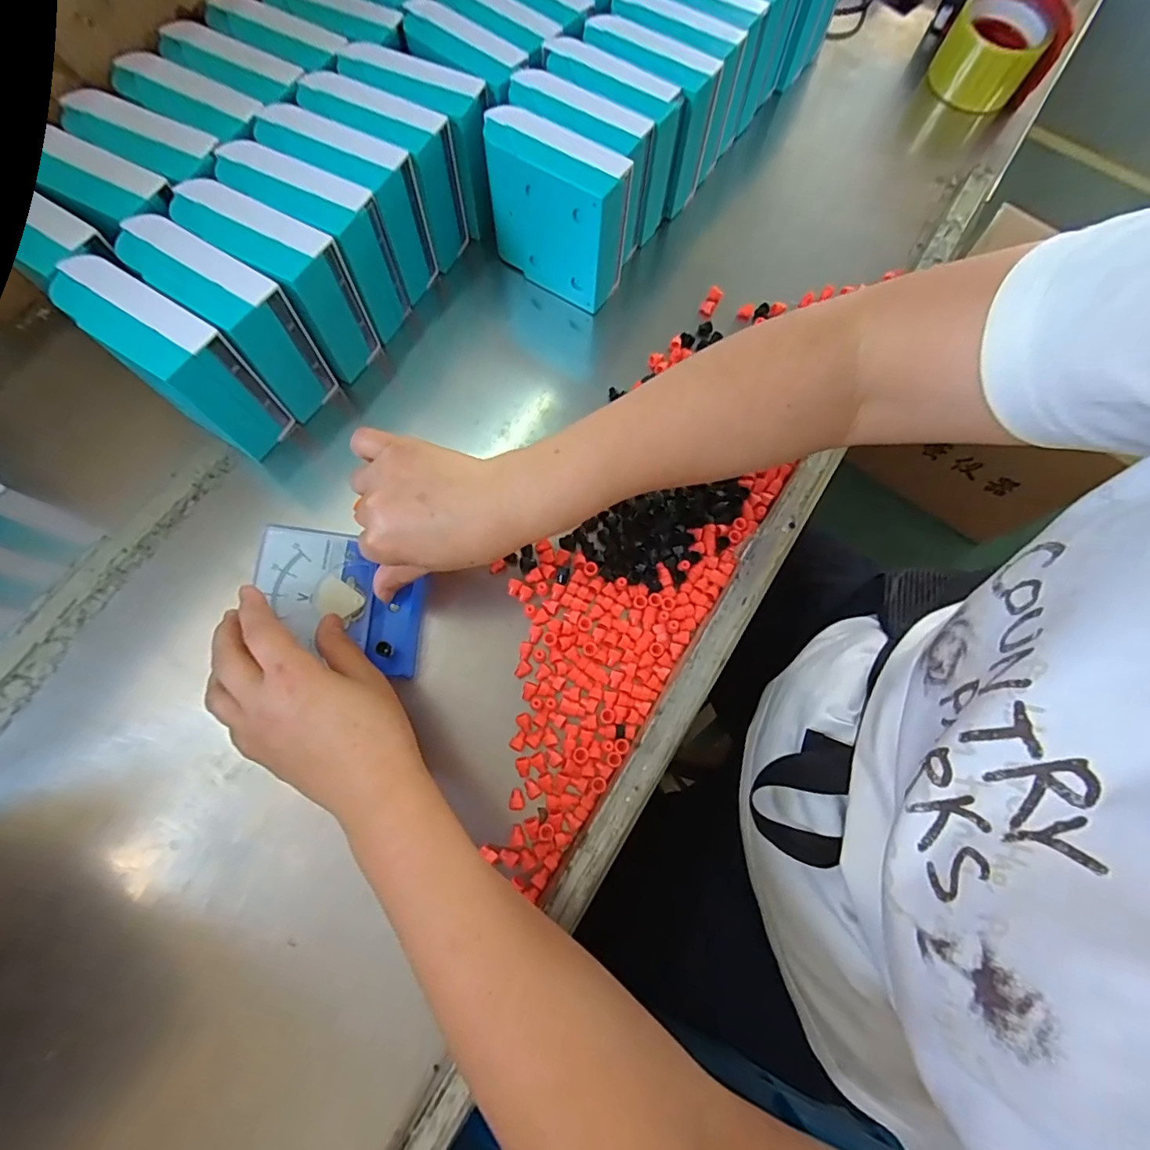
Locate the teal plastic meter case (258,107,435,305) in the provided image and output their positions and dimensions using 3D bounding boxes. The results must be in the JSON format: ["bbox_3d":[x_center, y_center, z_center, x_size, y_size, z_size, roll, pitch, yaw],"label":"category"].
[{"bbox_3d":[-0.177,-0.293,0.426,0.110,0.100,0.044,28,74,8],"label":"teal plastic meter case"}]

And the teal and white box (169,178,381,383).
[{"bbox_3d":[-0.218,-0.216,0.399,0.111,0.100,0.046,30,74,9],"label":"teal and white box"}]

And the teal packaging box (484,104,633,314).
[{"bbox_3d":[-0.016,-0.291,0.429,0.115,0.099,0.047,34,75,10],"label":"teal packaging box"}]

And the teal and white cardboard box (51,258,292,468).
[{"bbox_3d":[-0.279,-0.147,0.378,0.112,0.107,0.049,33,75,10],"label":"teal and white cardboard box"}]

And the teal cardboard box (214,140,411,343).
[{"bbox_3d":[-0.197,-0.253,0.412,0.112,0.101,0.045,28,74,8],"label":"teal cardboard box"}]

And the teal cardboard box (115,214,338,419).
[{"bbox_3d":[-0.247,-0.182,0.389,0.108,0.102,0.042,32,74,9],"label":"teal cardboard box"}]

